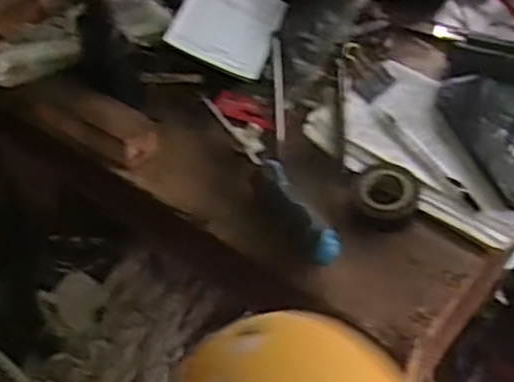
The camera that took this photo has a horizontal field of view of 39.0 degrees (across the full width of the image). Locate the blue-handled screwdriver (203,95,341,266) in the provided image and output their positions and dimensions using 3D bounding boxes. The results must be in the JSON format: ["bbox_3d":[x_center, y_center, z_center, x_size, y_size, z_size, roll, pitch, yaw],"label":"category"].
[{"bbox_3d":[0.006,-0.018,0.641,0.031,0.028,0.220,-21,50,-15],"label":"blue-handled screwdriver"}]

